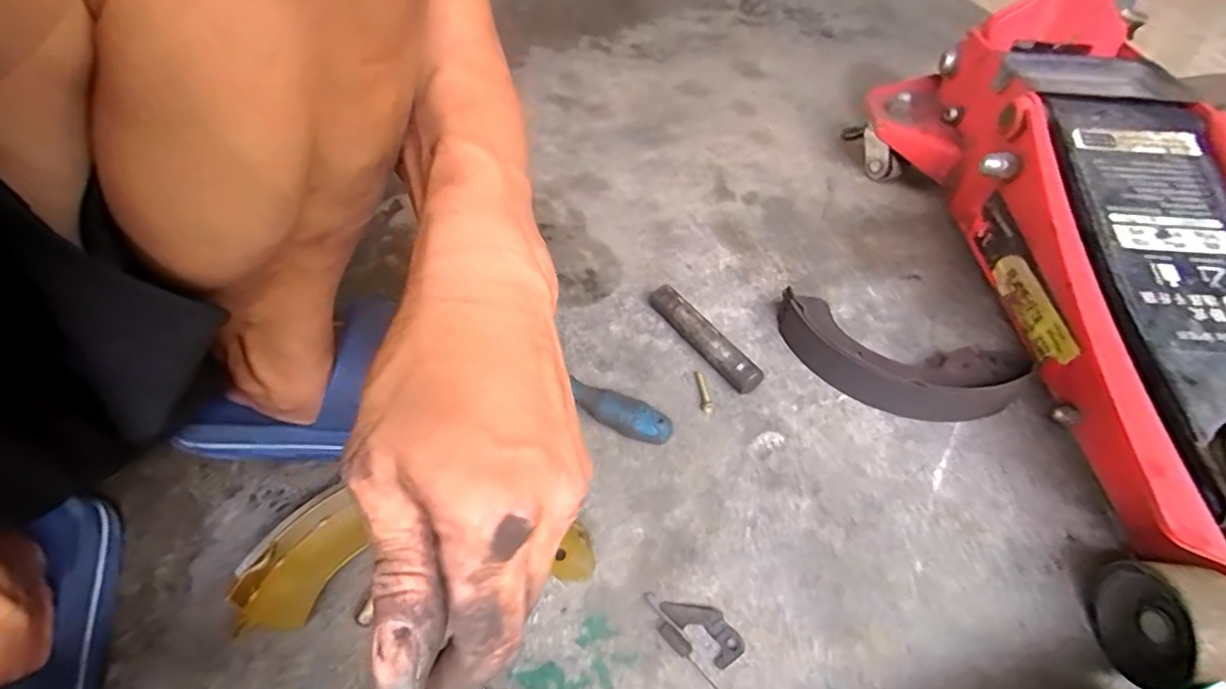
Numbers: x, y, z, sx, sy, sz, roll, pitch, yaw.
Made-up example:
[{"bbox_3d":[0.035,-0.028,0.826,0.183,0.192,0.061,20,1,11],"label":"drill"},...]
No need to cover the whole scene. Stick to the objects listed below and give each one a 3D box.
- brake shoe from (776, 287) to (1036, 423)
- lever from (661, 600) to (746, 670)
[{"bbox_3d":[0.238,0.012,0.487,0.201,0.048,0.087,18,51,12],"label":"brake shoe"},{"bbox_3d":[0.057,0.177,0.362,0.052,0.007,0.024,37,57,25],"label":"lever"}]

